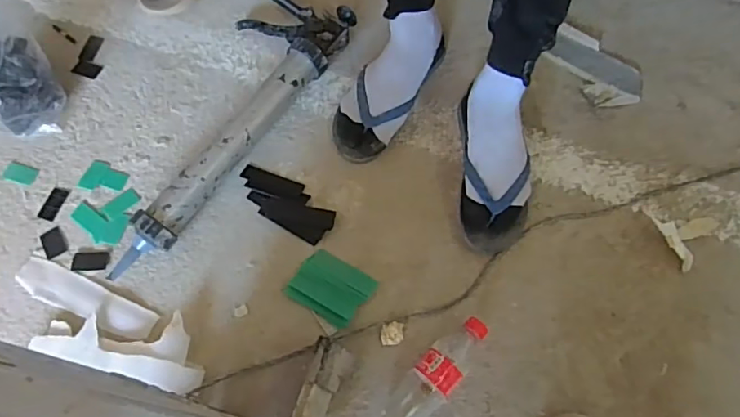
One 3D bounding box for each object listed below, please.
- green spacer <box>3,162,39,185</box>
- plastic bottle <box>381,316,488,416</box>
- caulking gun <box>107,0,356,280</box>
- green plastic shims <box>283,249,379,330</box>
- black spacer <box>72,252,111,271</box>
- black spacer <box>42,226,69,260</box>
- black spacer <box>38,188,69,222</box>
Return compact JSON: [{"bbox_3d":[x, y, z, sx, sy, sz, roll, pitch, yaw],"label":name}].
[{"bbox_3d":[-0.543,-0.054,0.853,0.053,0.004,0.032,17,69,8],"label":"green spacer"},{"bbox_3d":[0.078,0.217,0.696,0.194,0.054,0.060,-42,73,-15],"label":"plastic bottle"},{"bbox_3d":[-0.234,-0.141,0.847,0.187,0.062,0.546,29,71,13],"label":"caulking gun"},{"bbox_3d":[-0.055,0.110,0.766,0.105,0.009,0.084,29,71,13],"label":"green plastic shims"},{"bbox_3d":[-0.405,0.077,0.794,0.052,0.006,0.027,-3,67,0],"label":"black spacer"},{"bbox_3d":[-0.467,0.049,0.808,0.033,0.004,0.045,-30,70,-11],"label":"black spacer"},{"bbox_3d":[-0.482,-0.007,0.833,0.027,0.004,0.054,16,69,8],"label":"black spacer"}]

